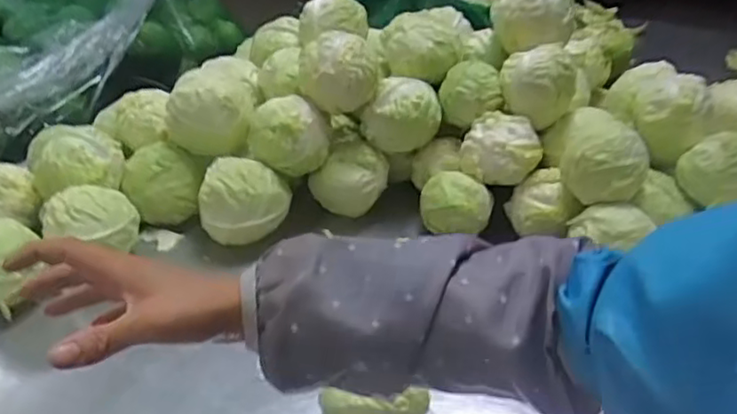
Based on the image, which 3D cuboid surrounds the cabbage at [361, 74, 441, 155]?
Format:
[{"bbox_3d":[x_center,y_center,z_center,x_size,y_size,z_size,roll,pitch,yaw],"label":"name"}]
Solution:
[{"bbox_3d":[0.052,-0.132,1.000,0.120,0.095,0.119,-2,33,-3],"label":"cabbage"}]

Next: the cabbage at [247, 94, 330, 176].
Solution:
[{"bbox_3d":[-0.116,-0.109,0.964,0.119,0.098,0.106,-5,34,-7],"label":"cabbage"}]

